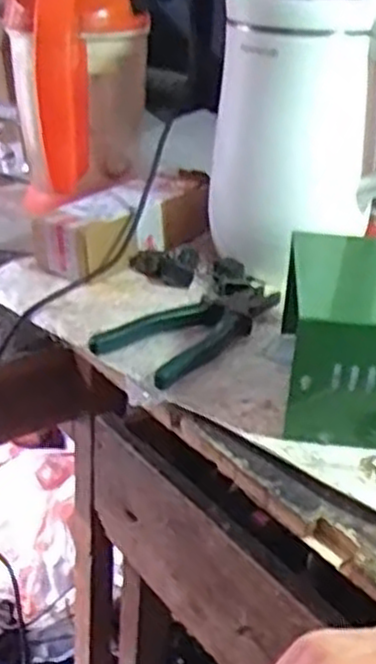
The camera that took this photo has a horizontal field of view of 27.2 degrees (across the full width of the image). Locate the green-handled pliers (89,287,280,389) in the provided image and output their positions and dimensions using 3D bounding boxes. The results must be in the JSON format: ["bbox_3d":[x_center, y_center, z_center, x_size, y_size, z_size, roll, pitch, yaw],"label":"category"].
[{"bbox_3d":[0.012,-0.009,0.696,0.078,0.018,0.196,26,36,32],"label":"green-handled pliers"}]

